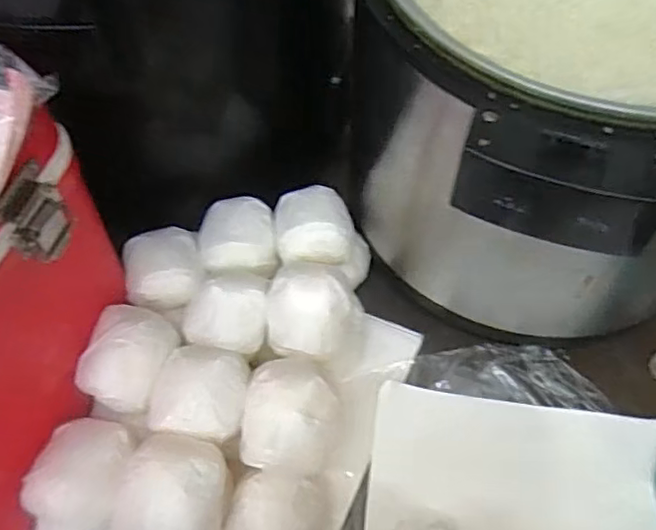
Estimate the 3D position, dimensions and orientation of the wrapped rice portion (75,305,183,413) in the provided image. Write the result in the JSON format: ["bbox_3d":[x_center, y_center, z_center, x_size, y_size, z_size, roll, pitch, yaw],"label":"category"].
[{"bbox_3d":[-0.161,0.070,0.496,0.060,0.044,0.079,13,57,10],"label":"wrapped rice portion"}]

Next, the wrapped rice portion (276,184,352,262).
[{"bbox_3d":[-0.013,-0.037,0.579,0.071,0.040,0.074,-1,55,1],"label":"wrapped rice portion"}]

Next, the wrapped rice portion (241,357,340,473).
[{"bbox_3d":[-0.028,0.111,0.480,0.071,0.054,0.090,6,56,6],"label":"wrapped rice portion"}]

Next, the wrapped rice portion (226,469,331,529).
[{"bbox_3d":[-0.040,0.203,0.487,0.073,0.055,0.082,10,56,8],"label":"wrapped rice portion"}]

